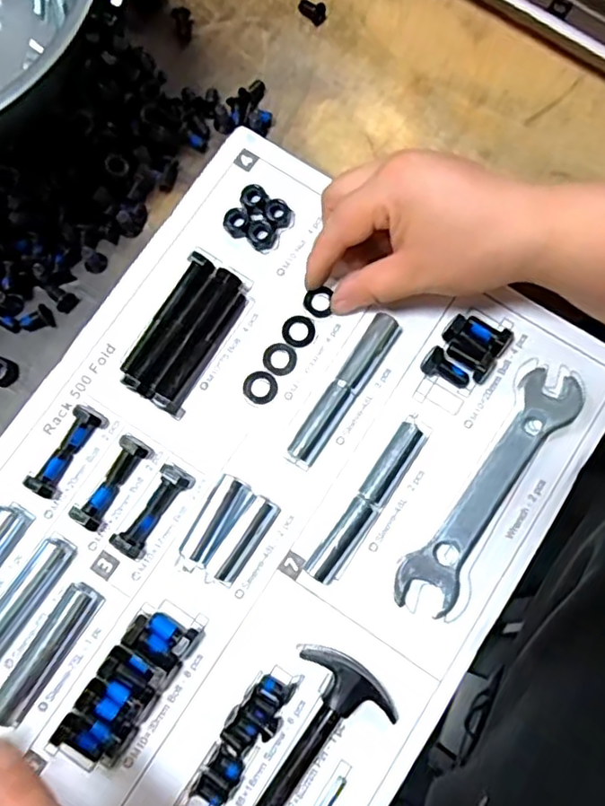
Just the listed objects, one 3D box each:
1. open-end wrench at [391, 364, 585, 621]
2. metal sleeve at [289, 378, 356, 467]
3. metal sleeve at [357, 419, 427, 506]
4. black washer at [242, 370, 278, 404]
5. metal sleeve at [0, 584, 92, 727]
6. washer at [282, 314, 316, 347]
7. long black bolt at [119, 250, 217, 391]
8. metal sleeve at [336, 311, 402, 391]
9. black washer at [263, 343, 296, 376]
[{"bbox_3d":[0.103,0.045,0.342,0.033,0.009,0.152,34,81,8],"label":"open-end wrench"},{"bbox_3d":[0.011,0.012,0.347,0.015,0.014,0.048,33,81,7],"label":"metal sleeve"},{"bbox_3d":[0.050,0.033,0.343,0.017,0.014,0.049,35,81,8],"label":"metal sleeve"},{"bbox_3d":[-0.024,-0.009,0.358,0.019,0.004,0.019,0,78,1],"label":"black washer"},{"bbox_3d":[-0.135,0.129,0.324,0.014,0.013,0.072,33,81,7],"label":"metal sleeve"},{"bbox_3d":[-0.002,-0.042,0.363,0.019,0.004,0.019,0,78,1],"label":"washer"},{"bbox_3d":[-0.078,-0.047,0.359,0.018,0.013,0.085,31,81,7],"label":"long black bolt"},{"bbox_3d":[0.038,-0.029,0.352,0.016,0.019,0.047,33,81,7],"label":"metal sleeve"},{"bbox_3d":[-0.013,-0.026,0.361,0.019,0.004,0.018,0,78,1],"label":"black washer"}]

